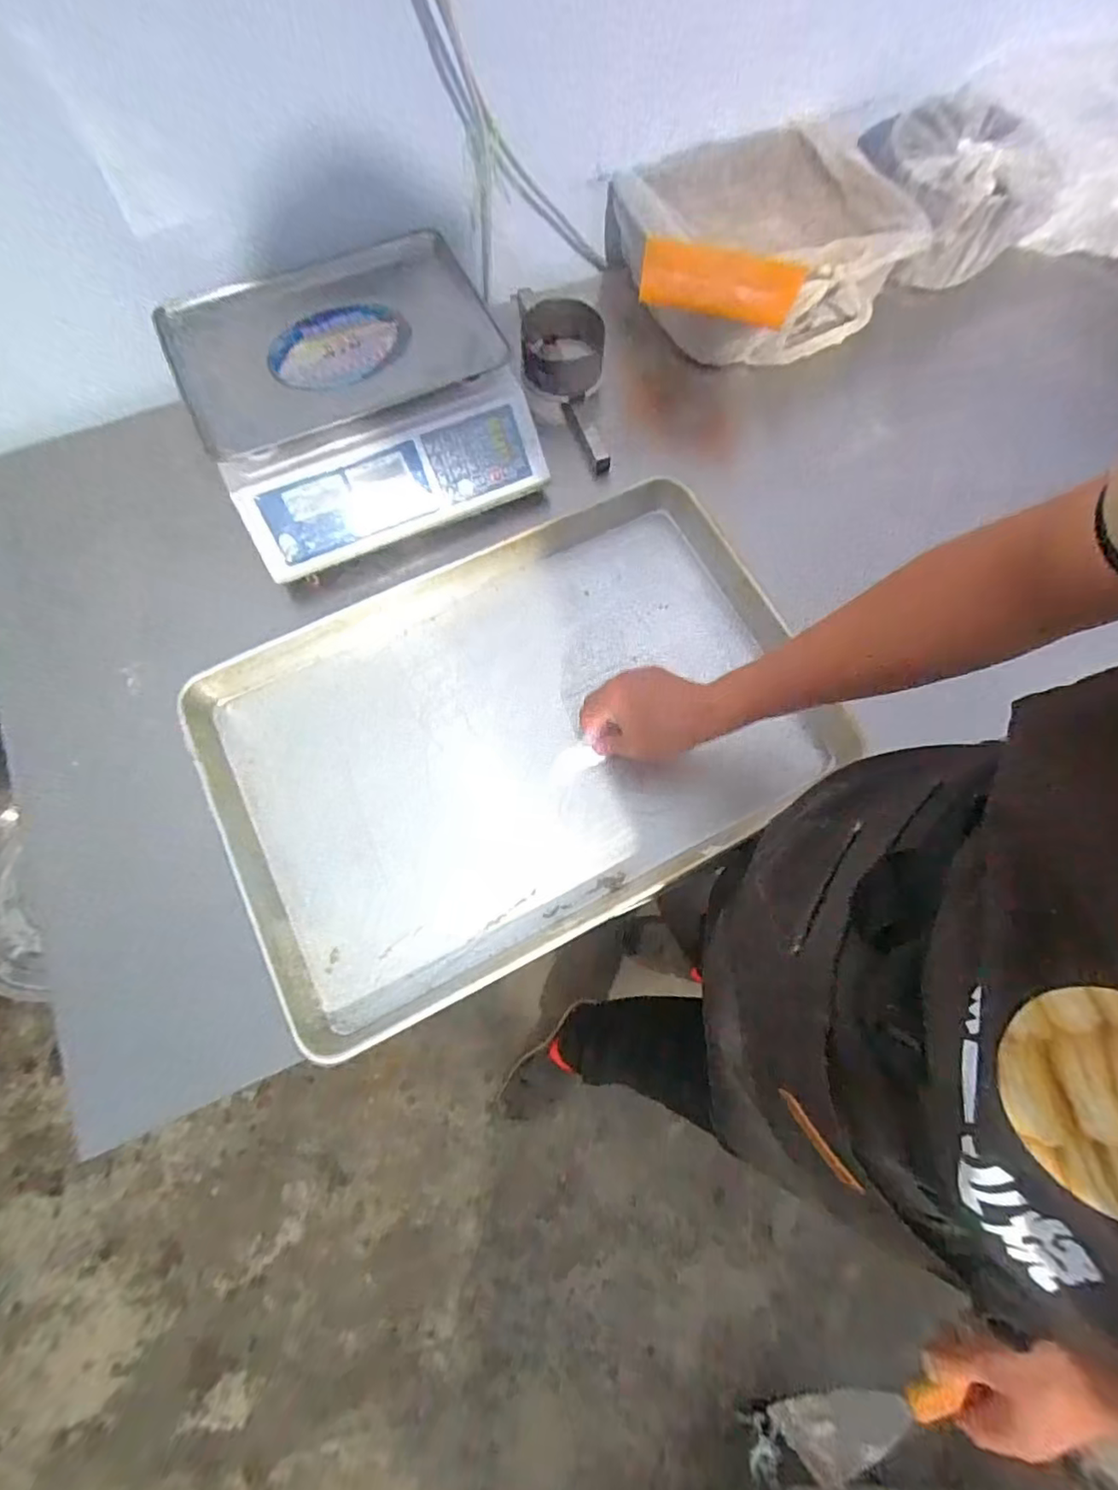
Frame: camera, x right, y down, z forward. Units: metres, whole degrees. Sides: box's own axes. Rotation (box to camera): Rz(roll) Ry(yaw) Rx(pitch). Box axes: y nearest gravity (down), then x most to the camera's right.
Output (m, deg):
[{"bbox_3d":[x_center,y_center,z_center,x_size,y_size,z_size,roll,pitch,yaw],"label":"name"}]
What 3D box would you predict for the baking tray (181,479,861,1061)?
[{"bbox_3d":[-0.046,-0.017,0.635,0.611,0.059,0.415,-28,72,-11],"label":"baking tray"}]

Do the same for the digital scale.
[{"bbox_3d":[-0.228,-0.392,0.705,0.342,0.128,0.321,-26,75,-8],"label":"digital scale"}]

